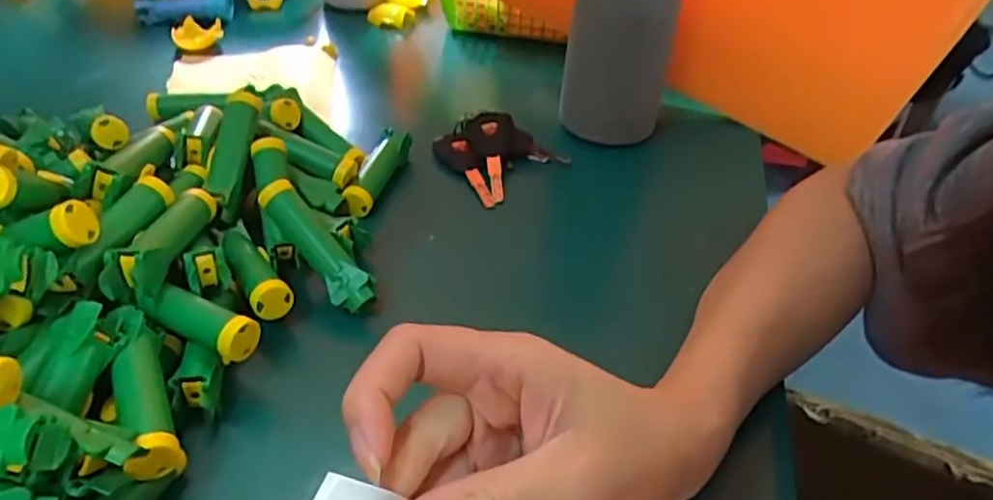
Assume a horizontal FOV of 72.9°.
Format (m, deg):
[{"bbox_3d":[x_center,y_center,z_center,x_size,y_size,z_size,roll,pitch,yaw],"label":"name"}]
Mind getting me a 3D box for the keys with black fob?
[{"bbox_3d":[-0.002,-0.068,0.463,0.074,0.016,0.074,-36,64,-29],"label":"keys with black fob"}]

